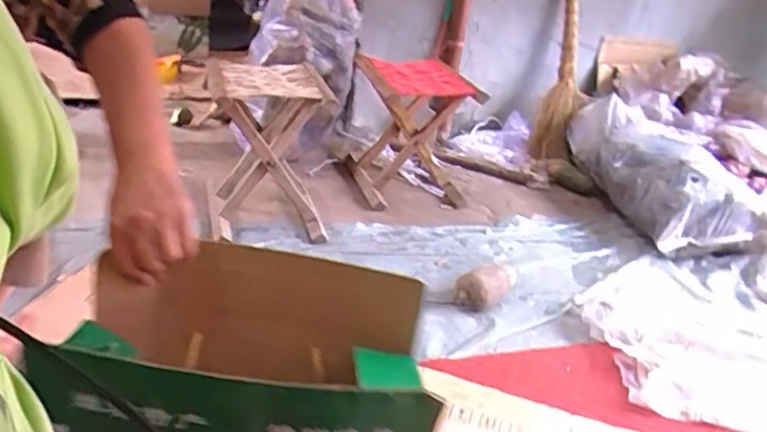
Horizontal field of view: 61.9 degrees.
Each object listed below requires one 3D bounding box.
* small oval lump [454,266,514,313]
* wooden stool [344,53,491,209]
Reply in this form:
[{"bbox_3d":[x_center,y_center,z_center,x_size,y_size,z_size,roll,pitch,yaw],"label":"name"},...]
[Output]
[{"bbox_3d":[0.200,0.141,1.273,0.115,0.069,0.073,-9,30,-30],"label":"small oval lump"},{"bbox_3d":[0.080,-0.226,1.694,0.276,0.309,0.317,0,27,-16],"label":"wooden stool"}]

